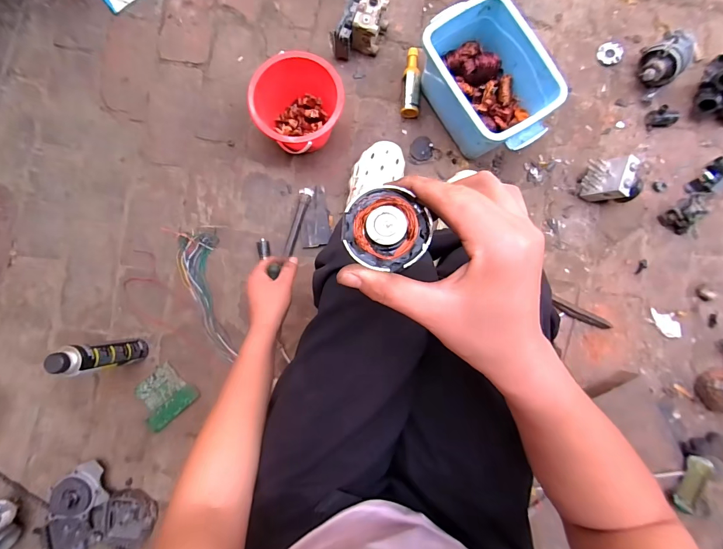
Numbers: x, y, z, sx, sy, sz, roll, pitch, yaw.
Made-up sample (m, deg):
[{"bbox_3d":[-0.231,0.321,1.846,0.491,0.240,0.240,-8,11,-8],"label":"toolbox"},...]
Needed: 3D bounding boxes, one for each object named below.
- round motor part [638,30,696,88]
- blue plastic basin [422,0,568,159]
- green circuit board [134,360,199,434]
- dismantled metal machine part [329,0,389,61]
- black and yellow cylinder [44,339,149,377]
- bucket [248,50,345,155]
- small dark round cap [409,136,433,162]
[{"bbox_3d":[0.655,-0.464,0.786,0.096,0.091,0.088,-38,88,-3],"label":"round motor part"},{"bbox_3d":[0.254,-0.382,0.746,0.178,0.141,0.290,-33,88,-3],"label":"blue plastic basin"},{"bbox_3d":[-0.432,0.264,0.785,0.126,0.008,0.103,-41,88,-3],"label":"green circuit board"},{"bbox_3d":[-0.006,-0.529,0.782,0.093,0.073,0.118,21,86,0],"label":"dismantled metal machine part"},{"bbox_3d":[-0.480,0.151,0.686,0.049,0.212,0.051,-13,87,-2],"label":"black and yellow cylinder"},{"bbox_3d":[-0.130,-0.354,0.748,0.179,0.137,0.155,-8,87,-2],"label":"bucket"},{"bbox_3d":[0.136,-0.286,0.822,0.051,0.004,0.056,0,86,-1],"label":"small dark round cap"}]

